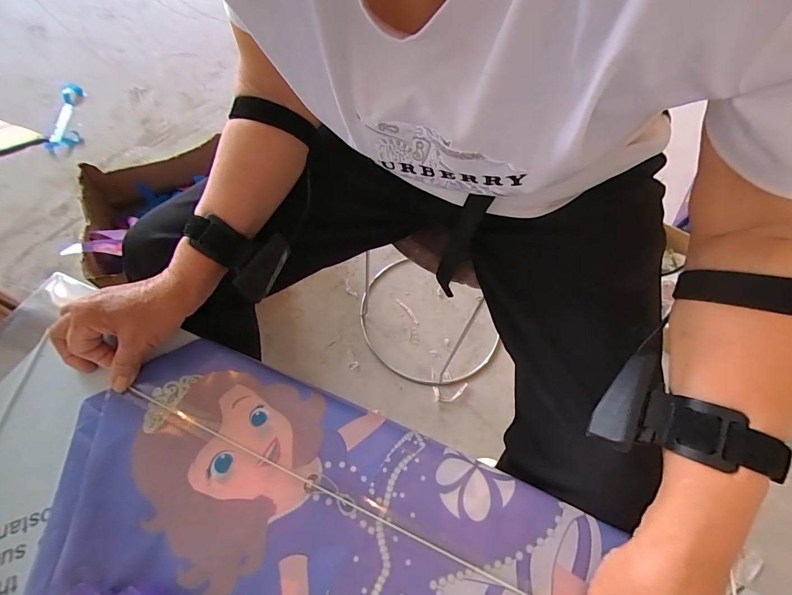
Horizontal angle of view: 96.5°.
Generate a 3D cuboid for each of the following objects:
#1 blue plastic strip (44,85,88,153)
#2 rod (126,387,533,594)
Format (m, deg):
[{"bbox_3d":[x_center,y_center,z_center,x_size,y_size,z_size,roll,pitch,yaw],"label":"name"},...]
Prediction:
[{"bbox_3d":[-1.049,-0.582,1.132,0.078,0.029,0.337,-14,63,-9],"label":"blue plastic strip"},{"bbox_3d":[-0.058,0.159,0.294,0.393,0.004,0.008,23,63,8],"label":"rod"}]

